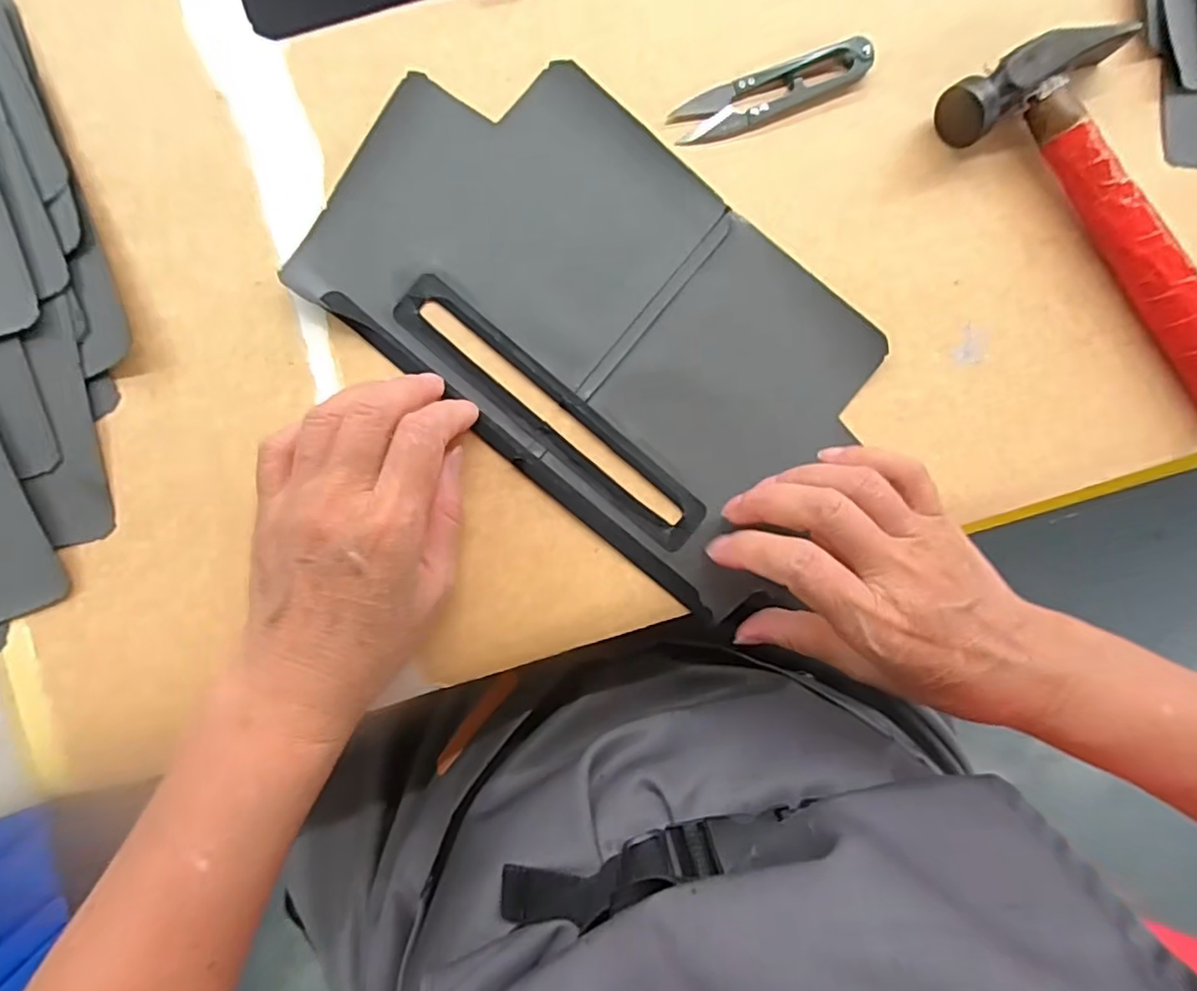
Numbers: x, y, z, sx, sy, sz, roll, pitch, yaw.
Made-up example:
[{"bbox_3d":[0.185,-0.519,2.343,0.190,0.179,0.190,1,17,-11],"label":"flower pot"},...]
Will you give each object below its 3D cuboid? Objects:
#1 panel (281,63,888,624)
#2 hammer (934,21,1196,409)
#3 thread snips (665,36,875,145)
[{"bbox_3d":[0.003,-0.086,0.305,0.262,0.008,0.161,39,87,-4],"label":"panel"},{"bbox_3d":[0.282,-0.129,0.316,0.092,0.028,0.243,-41,94,-3],"label":"hammer"},{"bbox_3d":[0.086,-0.199,0.309,0.103,0.005,0.024,-23,93,-4],"label":"thread snips"}]

